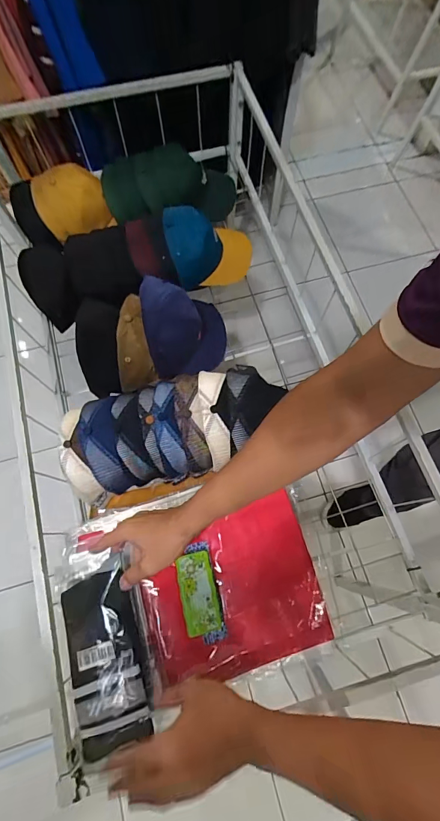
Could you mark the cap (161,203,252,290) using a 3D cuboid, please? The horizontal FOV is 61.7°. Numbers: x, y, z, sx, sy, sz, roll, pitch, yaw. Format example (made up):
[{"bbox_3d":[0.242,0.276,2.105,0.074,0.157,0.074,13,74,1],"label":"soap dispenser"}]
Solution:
[{"bbox_3d":[-0.021,-0.374,0.848,0.205,0.145,0.142,-15,73,-6],"label":"cap"}]

